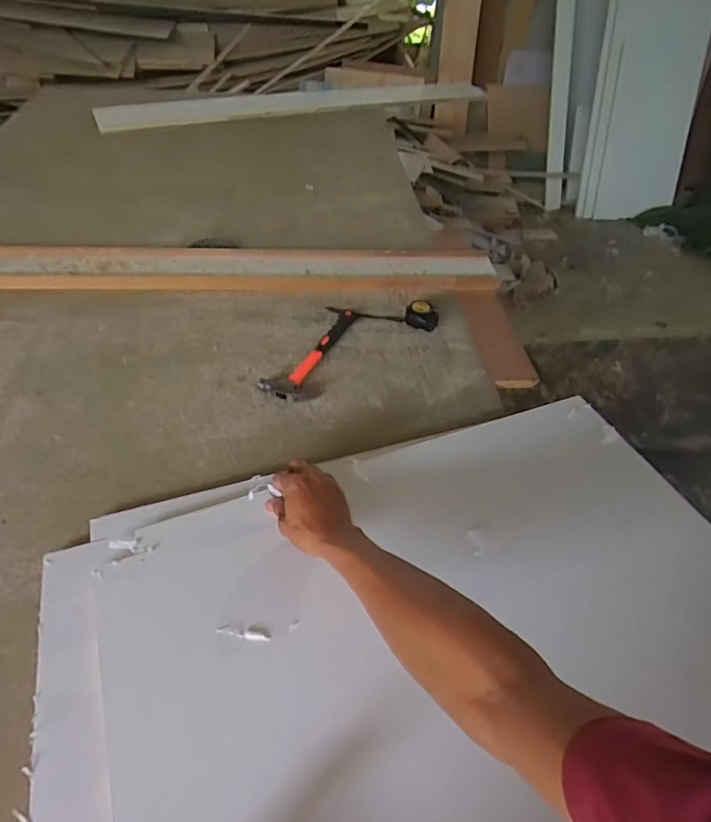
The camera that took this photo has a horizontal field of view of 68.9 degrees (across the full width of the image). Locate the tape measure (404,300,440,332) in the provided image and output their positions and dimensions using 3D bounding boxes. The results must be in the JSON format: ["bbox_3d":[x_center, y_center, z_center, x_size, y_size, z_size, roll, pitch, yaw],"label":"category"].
[{"bbox_3d":[0.130,-0.184,1.021,0.066,0.044,0.056,11,46,3],"label":"tape measure"}]

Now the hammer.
[{"bbox_3d":[-0.070,-0.110,0.944,0.072,0.025,0.271,27,49,18],"label":"hammer"}]

